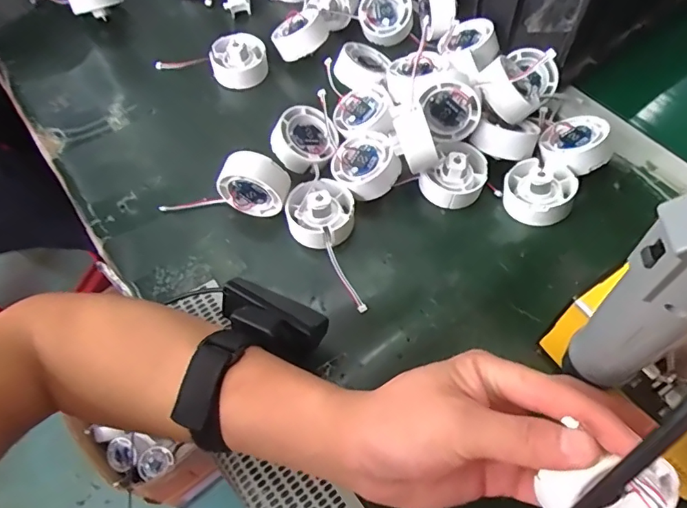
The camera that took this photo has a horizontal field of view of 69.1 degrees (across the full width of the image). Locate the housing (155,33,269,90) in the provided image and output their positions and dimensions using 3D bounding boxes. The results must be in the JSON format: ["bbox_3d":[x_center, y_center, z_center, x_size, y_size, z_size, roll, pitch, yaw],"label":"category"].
[{"bbox_3d":[-0.132,-0.203,0.507,0.110,0.033,0.049,18,62,12],"label":"housing"}]

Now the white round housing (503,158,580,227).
[{"bbox_3d":[0.159,-0.051,0.406,0.053,0.028,0.060,18,62,12],"label":"white round housing"}]

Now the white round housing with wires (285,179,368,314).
[{"bbox_3d":[-0.014,-0.009,0.391,0.052,0.032,0.110,-9,60,-3],"label":"white round housing with wires"}]

